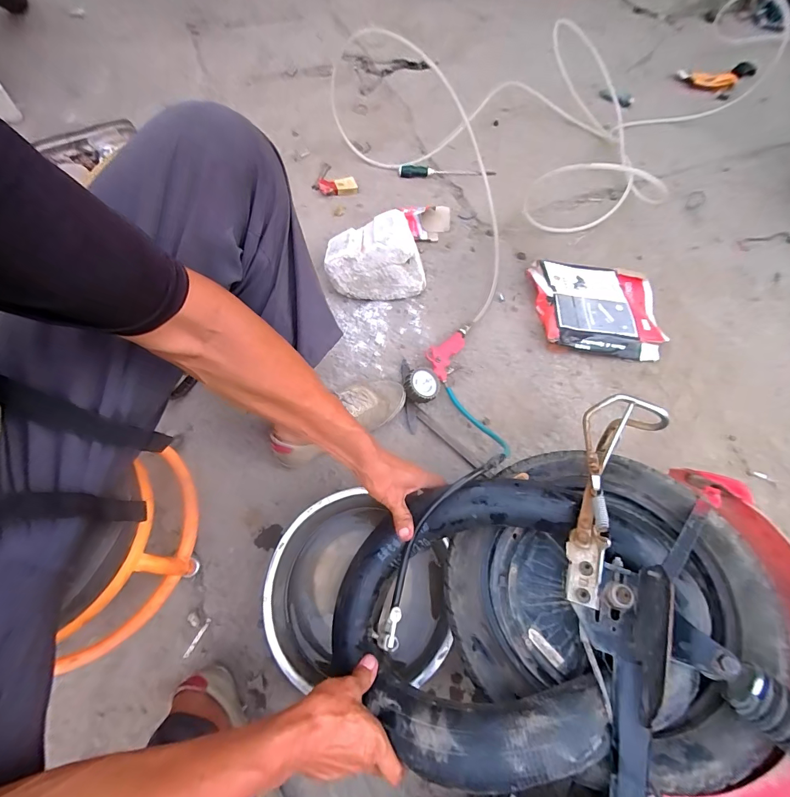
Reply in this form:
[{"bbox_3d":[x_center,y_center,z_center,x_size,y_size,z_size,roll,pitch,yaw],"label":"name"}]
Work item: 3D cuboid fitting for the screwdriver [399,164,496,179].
[{"bbox_3d":[0.155,-0.681,1.132,0.286,0.029,0.038,8,63,2],"label":"screwdriver"}]

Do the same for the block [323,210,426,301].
[{"bbox_3d":[-0.042,-0.342,0.888,0.227,0.140,0.186,2,65,0],"label":"block"}]

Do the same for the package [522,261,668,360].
[{"bbox_3d":[0.481,-0.217,0.890,0.297,0.045,0.272,1,63,-2],"label":"package"}]

